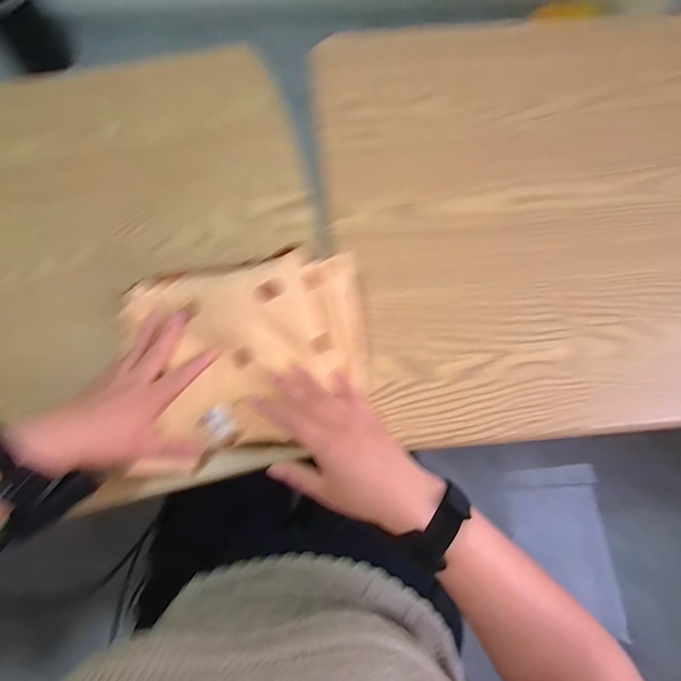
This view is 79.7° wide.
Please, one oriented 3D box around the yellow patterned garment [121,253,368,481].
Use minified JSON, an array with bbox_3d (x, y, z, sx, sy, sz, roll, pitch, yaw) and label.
[{"bbox_3d":[-0.087,0.007,0.392,0.229,0.047,0.183,-12,70,-3],"label":"yellow patterned garment"}]

